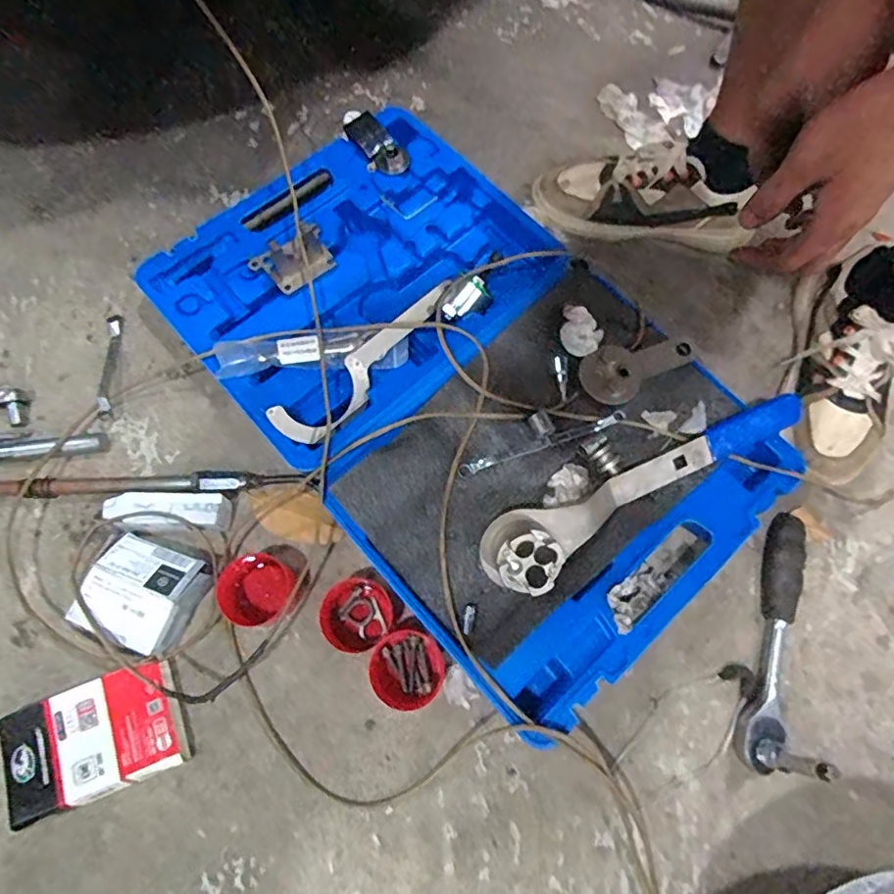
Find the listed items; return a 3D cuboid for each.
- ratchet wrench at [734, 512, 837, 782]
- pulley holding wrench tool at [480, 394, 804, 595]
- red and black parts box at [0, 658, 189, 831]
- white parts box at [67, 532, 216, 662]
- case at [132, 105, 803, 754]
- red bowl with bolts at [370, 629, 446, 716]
[{"bbox_3d":[0.320,0.179,0.529,0.052,0.065,0.244,15,70,4],"label":"ratchet wrench"},{"bbox_3d":[0.192,0.032,0.533,0.351,0.054,0.068,-27,73,-10],"label":"pulley holding wrench tool"},{"bbox_3d":[-0.314,0.261,0.505,0.145,0.032,0.096,-21,72,-9],"label":"red and black parts box"},{"bbox_3d":[-0.289,0.139,0.535,0.097,0.055,0.091,21,71,6],"label":"white parts box"},{"bbox_3d":[0.007,-0.087,0.611,0.402,0.085,0.659,-41,76,-14],"label":"case"},{"bbox_3d":[-0.038,0.207,0.523,0.066,0.041,0.067,0,70,-1],"label":"red bowl with bolts"}]

